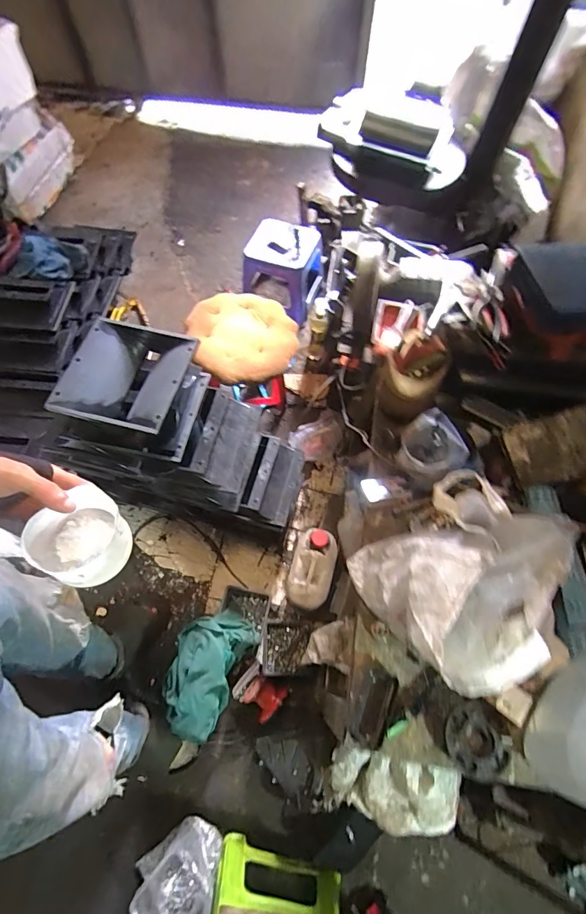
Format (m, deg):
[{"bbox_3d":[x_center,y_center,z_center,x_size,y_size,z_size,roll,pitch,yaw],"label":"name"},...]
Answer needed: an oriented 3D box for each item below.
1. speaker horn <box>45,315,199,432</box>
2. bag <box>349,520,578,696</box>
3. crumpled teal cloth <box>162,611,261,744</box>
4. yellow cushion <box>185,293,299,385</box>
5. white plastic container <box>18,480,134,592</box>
[{"bbox_3d":[-0.338,-0.158,0.862,0.226,0.071,0.240,14,65,5],"label":"speaker horn"},{"bbox_3d":[0.245,0.171,0.610,0.235,0.281,0.228,-21,67,-11],"label":"bag"},{"bbox_3d":[-0.215,0.514,1.025,0.175,0.100,0.275,26,67,10],"label":"crumpled teal cloth"},{"bbox_3d":[-0.153,-0.394,1.298,0.323,0.067,0.354,1,65,-1],"label":"yellow cushion"},{"bbox_3d":[-0.217,0.087,0.440,0.087,0.073,0.081,1,65,-1],"label":"white plastic container"}]

